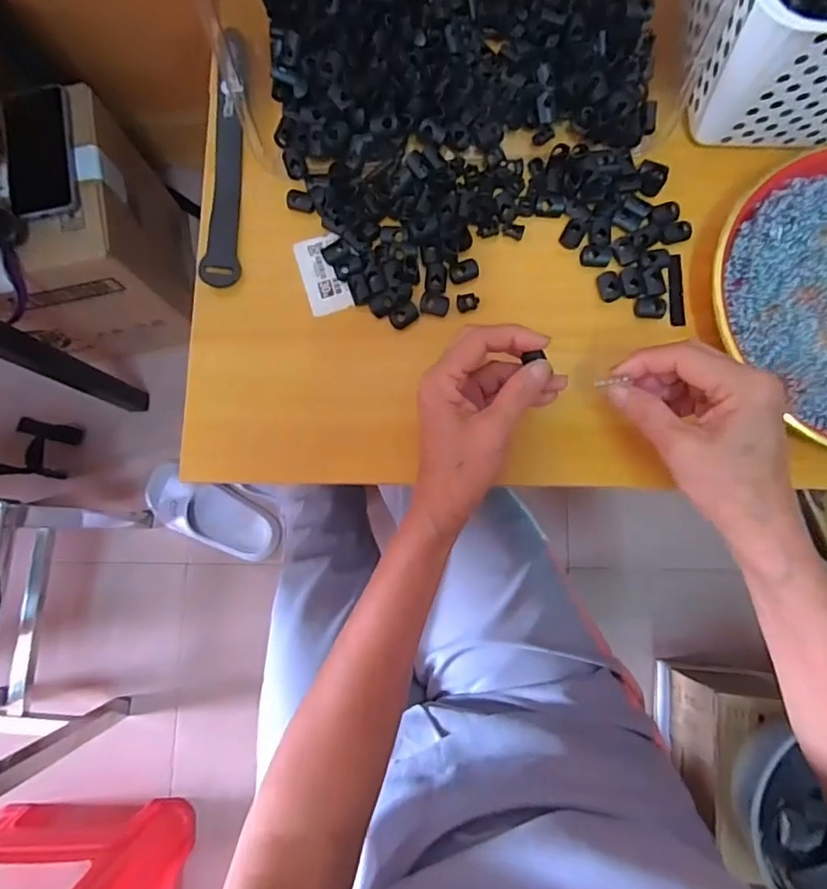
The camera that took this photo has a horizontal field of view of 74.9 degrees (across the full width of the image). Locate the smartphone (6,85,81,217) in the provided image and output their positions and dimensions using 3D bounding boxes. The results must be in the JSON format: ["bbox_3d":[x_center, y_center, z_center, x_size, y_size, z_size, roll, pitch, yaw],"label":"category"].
[{"bbox_3d":[-0.447,-0.347,0.644,0.079,0.014,0.158,-10,85,-1],"label":"smartphone"}]

